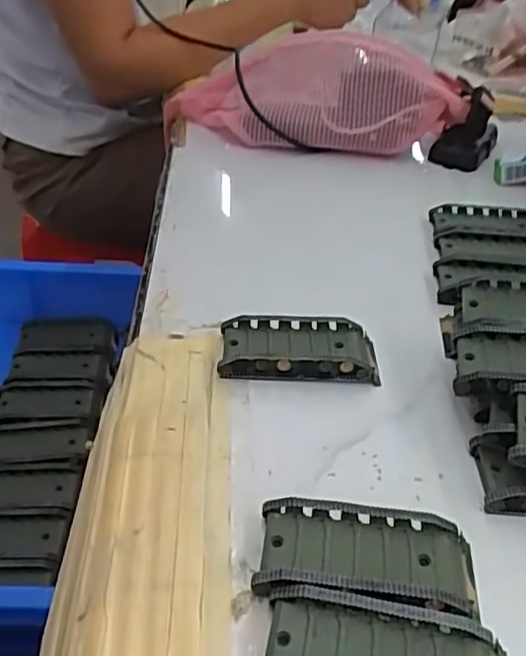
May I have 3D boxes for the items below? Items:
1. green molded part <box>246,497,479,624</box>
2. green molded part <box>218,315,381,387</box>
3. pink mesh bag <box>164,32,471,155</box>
[{"bbox_3d":[0.047,0.104,0.291,0.096,0.019,0.047,7,38,3],"label":"green molded part"},{"bbox_3d":[0.022,0.013,0.405,0.095,0.019,0.043,4,38,-1],"label":"green molded part"},{"bbox_3d":[0.049,-0.254,0.684,0.310,0.100,0.138,7,38,2],"label":"pink mesh bag"}]

